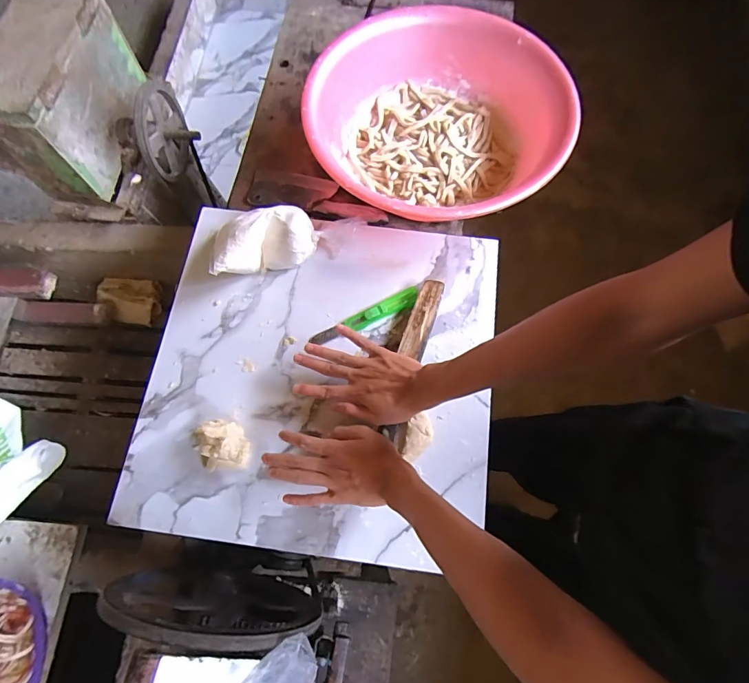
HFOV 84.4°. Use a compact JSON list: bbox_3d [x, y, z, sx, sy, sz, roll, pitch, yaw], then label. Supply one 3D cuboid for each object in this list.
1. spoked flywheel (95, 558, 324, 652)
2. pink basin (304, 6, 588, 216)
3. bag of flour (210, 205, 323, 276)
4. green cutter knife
[{"bbox_3d":[-0.189,0.316,0.505,0.238,0.244,0.042,6,70,2],"label":"spoked flywheel"},{"bbox_3d":[0.106,-0.366,0.698,0.393,0.138,0.426,0,70,0],"label":"pink basin"},{"bbox_3d":[-0.170,-0.151,0.638,0.161,0.073,0.088,-19,71,-7],"label":"bag of flour"},{"bbox_3d":[-0.011,-0.040,0.633,0.179,0.014,0.033,-25,72,-9],"label":"green cutter knife"}]

